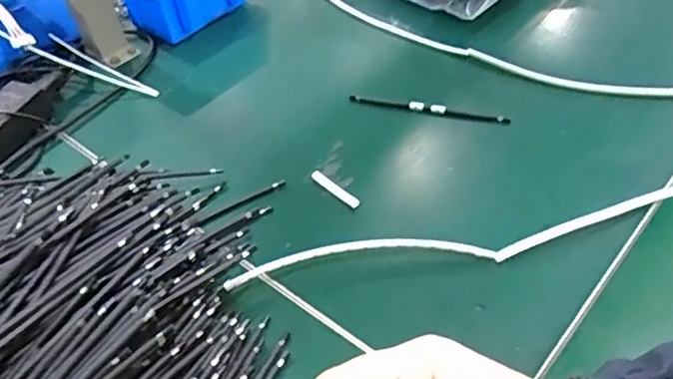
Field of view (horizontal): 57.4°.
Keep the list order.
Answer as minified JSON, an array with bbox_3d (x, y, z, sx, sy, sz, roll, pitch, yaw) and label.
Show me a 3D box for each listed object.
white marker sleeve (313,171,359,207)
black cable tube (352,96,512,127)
[{"bbox_3d":[-0.001,-0.001,0.545,0.010,0.005,0.059,-34,51,-25],"label":"white marker sleeve"},{"bbox_3d":[0.090,-0.080,0.610,0.157,0.009,0.007,11,48,17],"label":"black cable tube"}]

